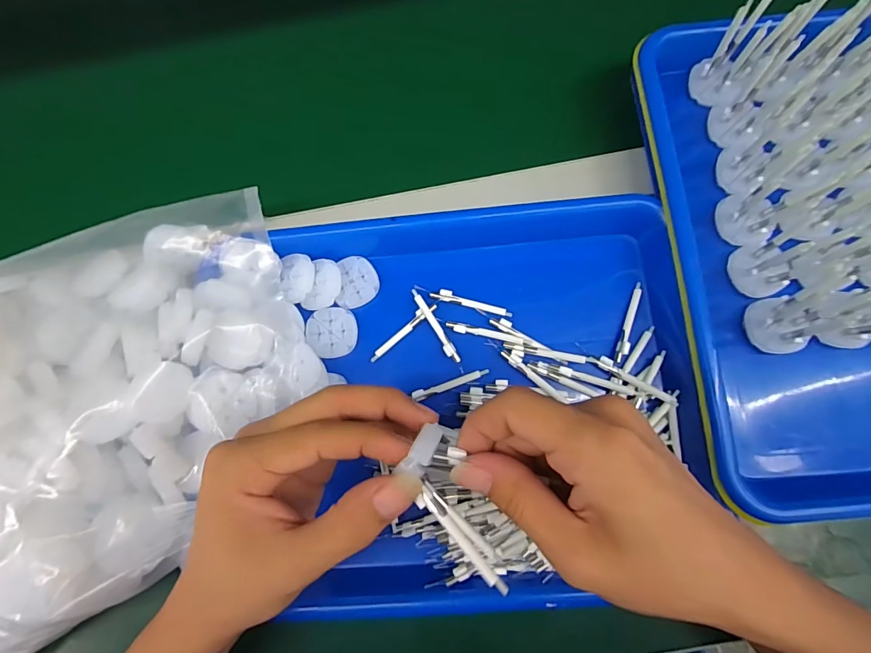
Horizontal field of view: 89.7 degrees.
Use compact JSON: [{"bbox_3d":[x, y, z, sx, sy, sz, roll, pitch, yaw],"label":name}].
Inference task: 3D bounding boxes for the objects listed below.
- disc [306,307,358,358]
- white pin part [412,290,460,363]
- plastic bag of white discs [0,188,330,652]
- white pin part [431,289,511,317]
[{"bbox_3d":[-0.073,0.004,0.308,0.034,0.005,0.035,-1,78,3],"label":"disc"},{"bbox_3d":[0.000,0.000,0.305,0.007,0.004,0.058,-30,81,-2],"label":"white pin part"},{"bbox_3d":[-0.227,0.057,0.257,0.306,0.103,0.218,-29,78,-3],"label":"plastic bag of white discs"},{"bbox_3d":[0.025,-0.017,0.309,0.058,0.004,0.008,15,80,7],"label":"white pin part"}]

